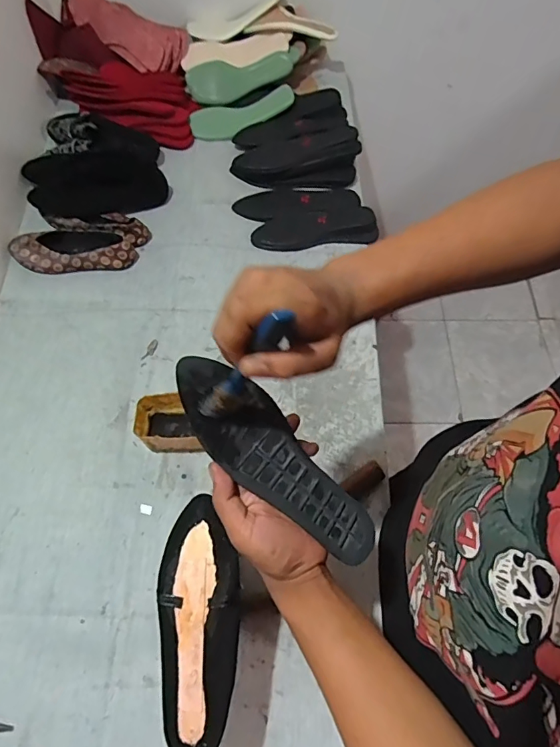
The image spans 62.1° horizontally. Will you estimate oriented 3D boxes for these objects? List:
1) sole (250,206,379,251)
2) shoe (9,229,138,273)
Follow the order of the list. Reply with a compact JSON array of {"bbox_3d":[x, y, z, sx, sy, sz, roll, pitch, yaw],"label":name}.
[{"bbox_3d":[0.068,-0.282,0.902,0.237,0.021,0.080,-7,64,-3],"label":"sole"},{"bbox_3d":[-0.386,-0.232,0.868,0.232,0.046,0.081,-1,64,0],"label":"shoe"}]

